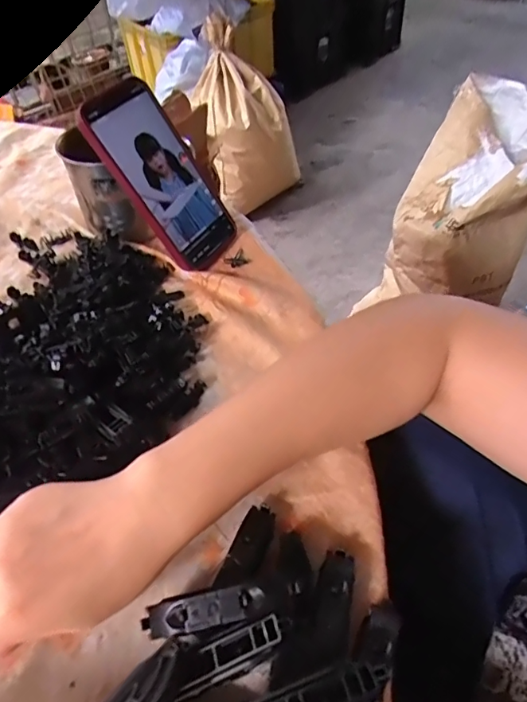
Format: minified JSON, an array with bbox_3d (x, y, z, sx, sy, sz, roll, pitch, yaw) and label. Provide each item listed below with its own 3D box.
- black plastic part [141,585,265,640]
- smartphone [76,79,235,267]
[{"bbox_3d":[-0.031,0.130,0.241,0.063,0.009,0.017,-17,52,9],"label":"black plastic part"},{"bbox_3d":[-0.084,-0.150,0.422,0.010,0.158,0.076,3,44,50],"label":"smartphone"}]

